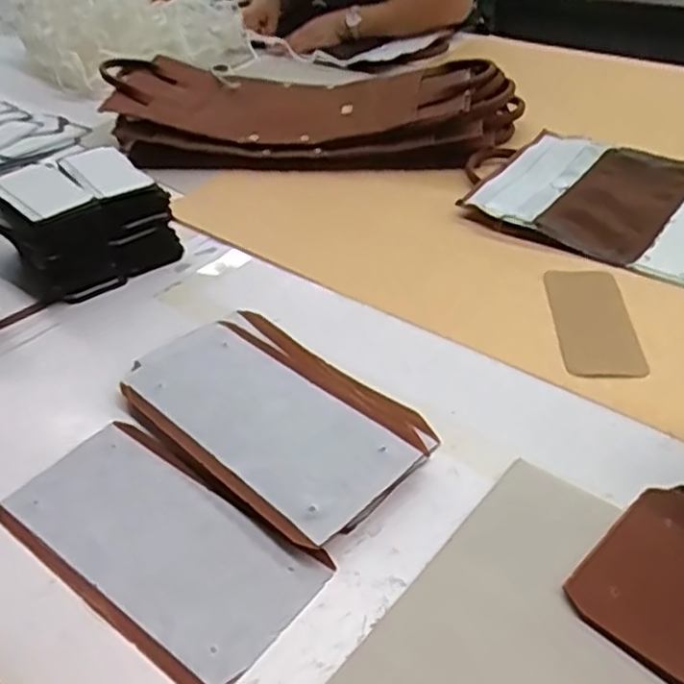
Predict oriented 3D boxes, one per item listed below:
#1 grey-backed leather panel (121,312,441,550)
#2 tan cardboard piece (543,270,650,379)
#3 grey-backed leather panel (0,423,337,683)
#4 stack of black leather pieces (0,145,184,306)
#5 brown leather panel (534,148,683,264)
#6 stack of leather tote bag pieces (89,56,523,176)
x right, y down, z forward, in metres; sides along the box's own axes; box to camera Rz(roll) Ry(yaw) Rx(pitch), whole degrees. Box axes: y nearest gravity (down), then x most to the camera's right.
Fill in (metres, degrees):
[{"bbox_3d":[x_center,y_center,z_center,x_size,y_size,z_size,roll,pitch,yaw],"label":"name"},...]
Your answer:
[{"bbox_3d":[-0.058,0.057,0.612,0.266,0.025,0.160,29,50,36],"label":"grey-backed leather panel"},{"bbox_3d":[0.244,-0.024,0.695,0.071,0.006,0.167,-1,38,6],"label":"tan cardboard piece"},{"bbox_3d":[-0.139,0.145,0.527,0.250,0.007,0.123,23,47,32],"label":"grey-backed leather panel"},{"bbox_3d":[-0.304,-0.141,0.831,0.166,0.101,0.165,-29,43,-26],"label":"stack of black leather pieces"},{"bbox_3d":[0.341,-0.174,0.862,0.123,0.015,0.264,23,47,32],"label":"brown leather panel"},{"bbox_3d":[-0.053,-0.354,1.062,0.608,0.080,0.244,1,39,9],"label":"stack of leather tote bag pieces"}]

